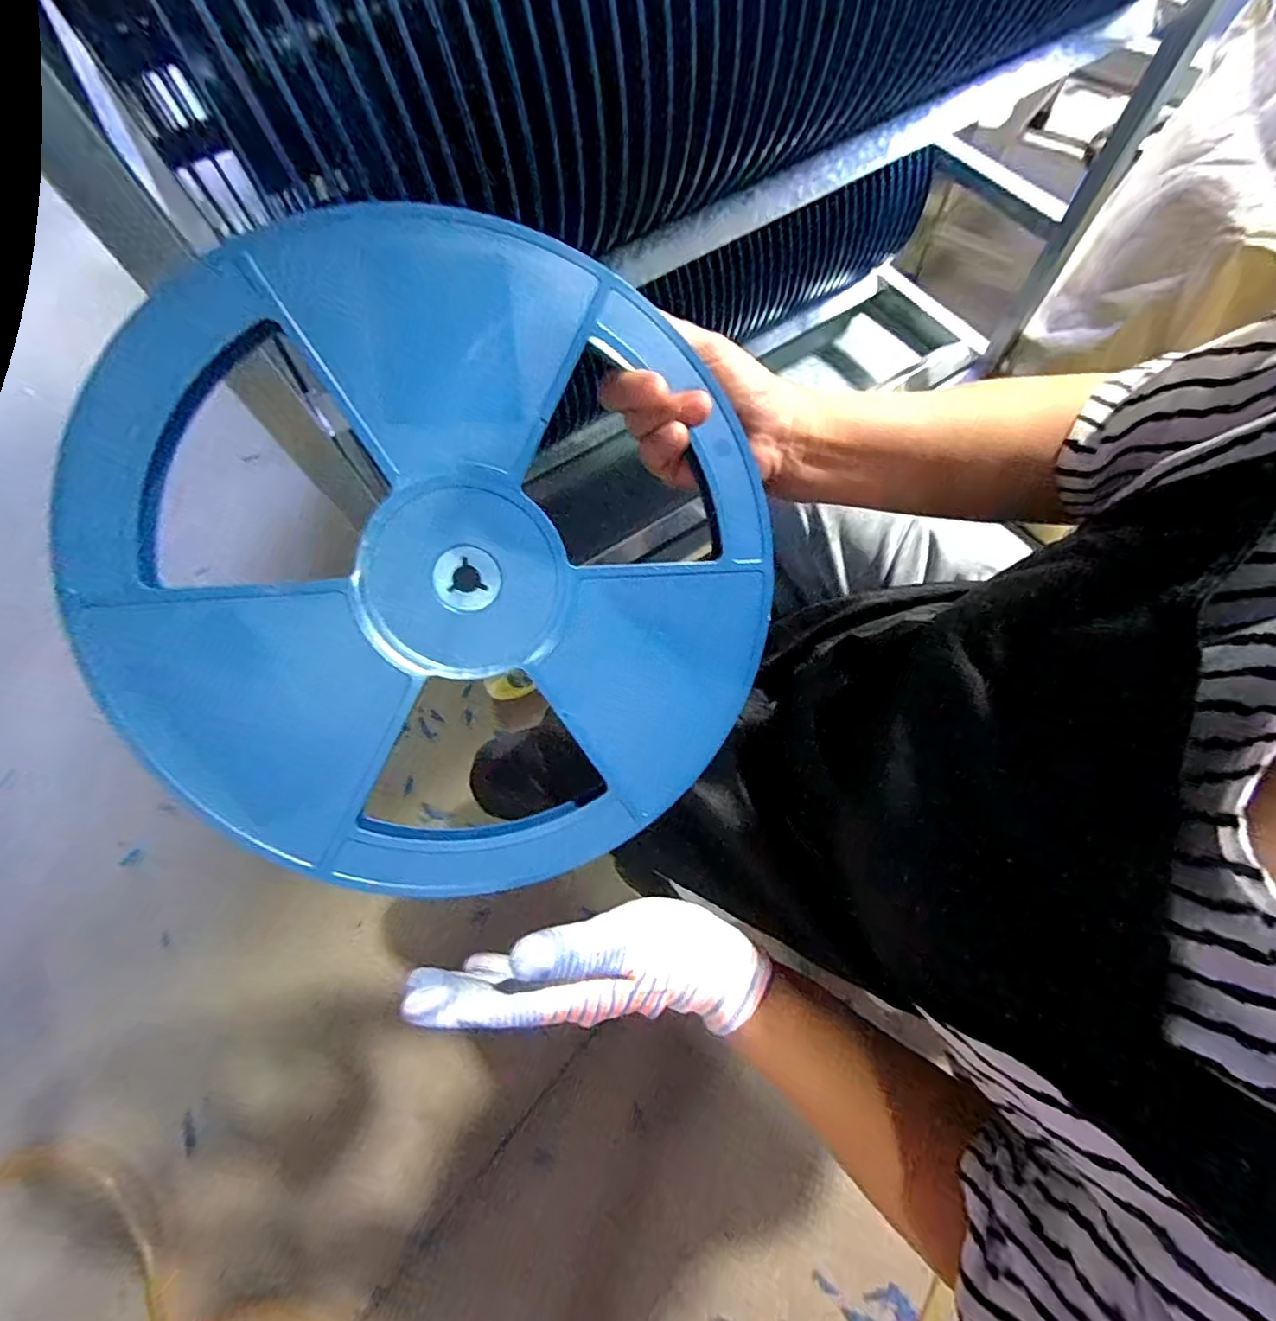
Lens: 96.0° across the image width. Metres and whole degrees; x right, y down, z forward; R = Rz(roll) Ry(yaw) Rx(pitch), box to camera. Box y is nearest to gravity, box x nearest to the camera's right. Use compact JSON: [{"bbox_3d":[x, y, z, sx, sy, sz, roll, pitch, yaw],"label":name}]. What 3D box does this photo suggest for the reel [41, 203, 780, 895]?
[{"bbox_3d":[-0.086,-0.041,0.285,0.313,0.015,0.312,-2,98,-15],"label":"reel"}]

